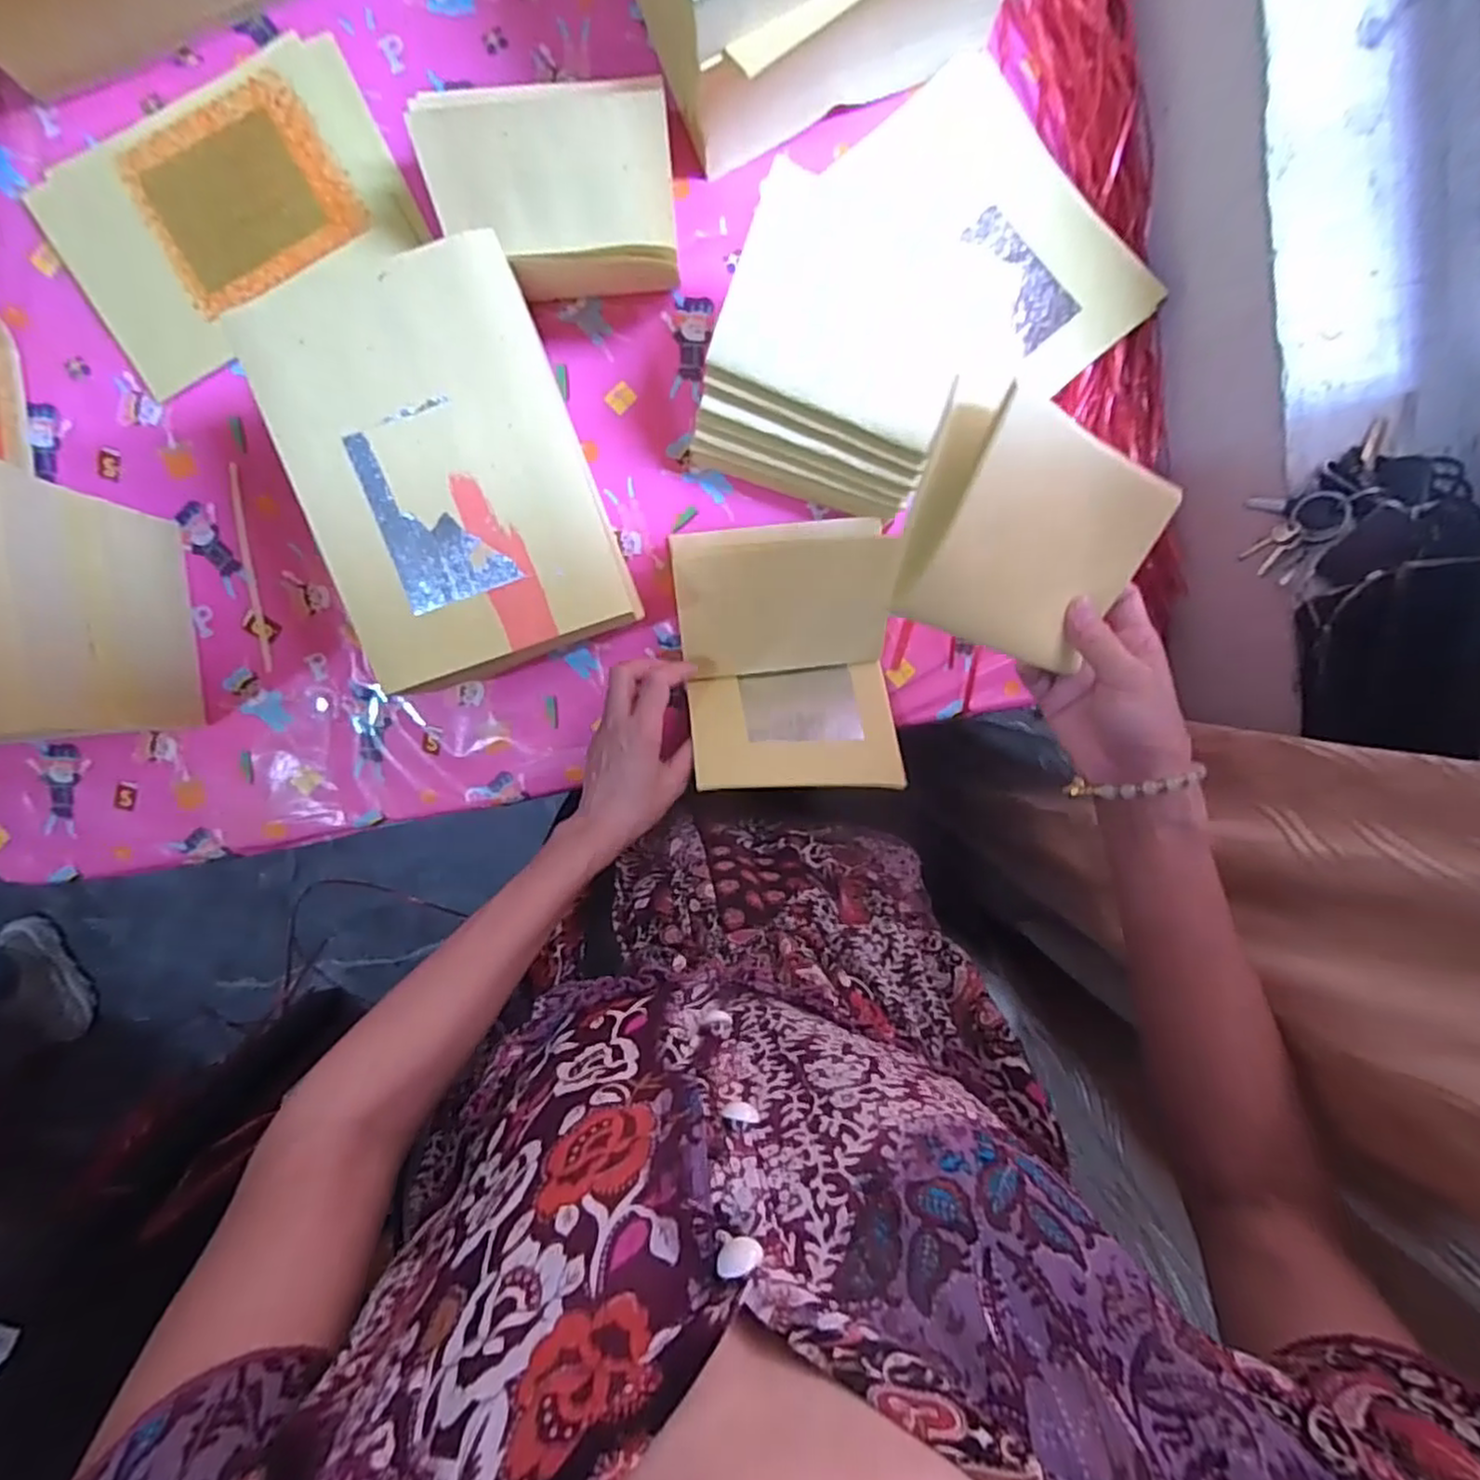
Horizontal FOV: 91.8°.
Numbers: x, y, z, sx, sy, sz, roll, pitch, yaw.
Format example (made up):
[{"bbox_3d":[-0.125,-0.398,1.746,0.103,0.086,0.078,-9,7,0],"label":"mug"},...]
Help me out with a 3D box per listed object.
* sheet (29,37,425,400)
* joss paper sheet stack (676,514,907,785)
[{"bbox_3d":[-0.371,-0.386,0.528,0.242,0.007,0.157,-30,100,-1],"label":"sheet"},{"bbox_3d":[0.040,-0.062,0.560,0.163,0.075,0.193,-4,98,-2],"label":"joss paper sheet stack"}]

